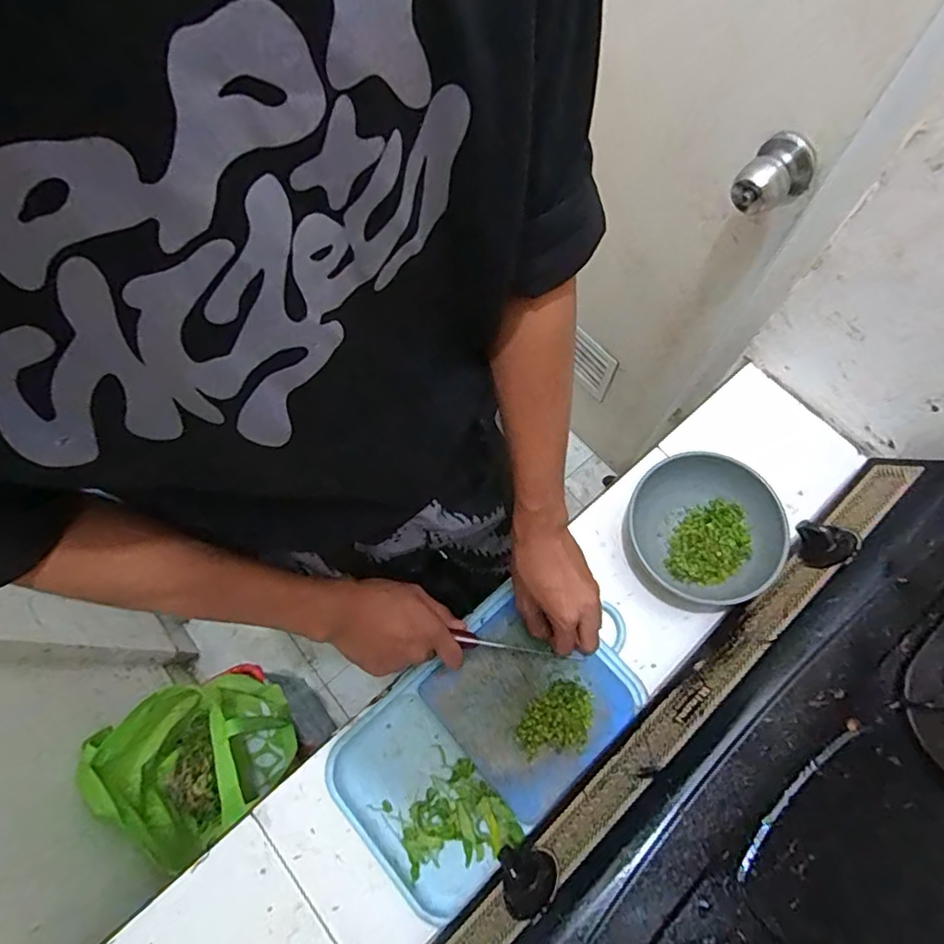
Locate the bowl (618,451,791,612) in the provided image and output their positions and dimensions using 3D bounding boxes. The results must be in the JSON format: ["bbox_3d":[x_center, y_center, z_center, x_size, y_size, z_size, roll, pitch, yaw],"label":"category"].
[{"bbox_3d":[0.247,0.064,0.624,0.141,0.074,0.162,-25,72,-6],"label":"bowl"}]

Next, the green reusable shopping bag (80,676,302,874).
[{"bbox_3d":[-0.427,0.446,0.885,0.248,0.218,0.218,-32,72,-8],"label":"green reusable shopping bag"}]

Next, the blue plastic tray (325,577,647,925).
[{"bbox_3d":[0.011,0.266,0.582,0.295,0.036,0.186,-43,74,-11],"label":"blue plastic tray"}]

